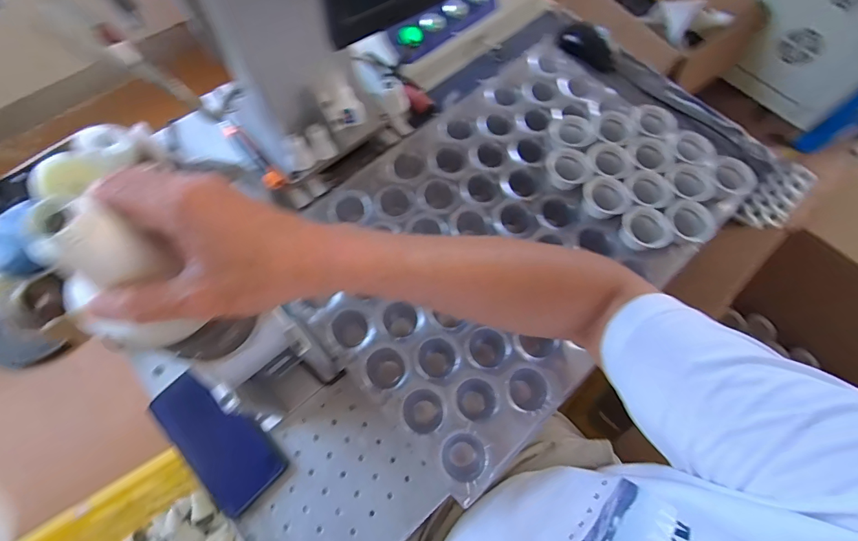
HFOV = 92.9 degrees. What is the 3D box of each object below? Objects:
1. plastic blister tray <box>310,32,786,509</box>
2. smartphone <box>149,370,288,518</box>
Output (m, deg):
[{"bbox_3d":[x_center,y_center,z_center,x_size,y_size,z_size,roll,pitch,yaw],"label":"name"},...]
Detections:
[{"bbox_3d":[0.114,-0.070,0.522,0.557,0.050,0.378,-39,74,-16],"label":"plastic blister tray"},{"bbox_3d":[-0.232,0.181,0.448,0.078,0.012,0.155,-42,81,-12],"label":"smartphone"}]

